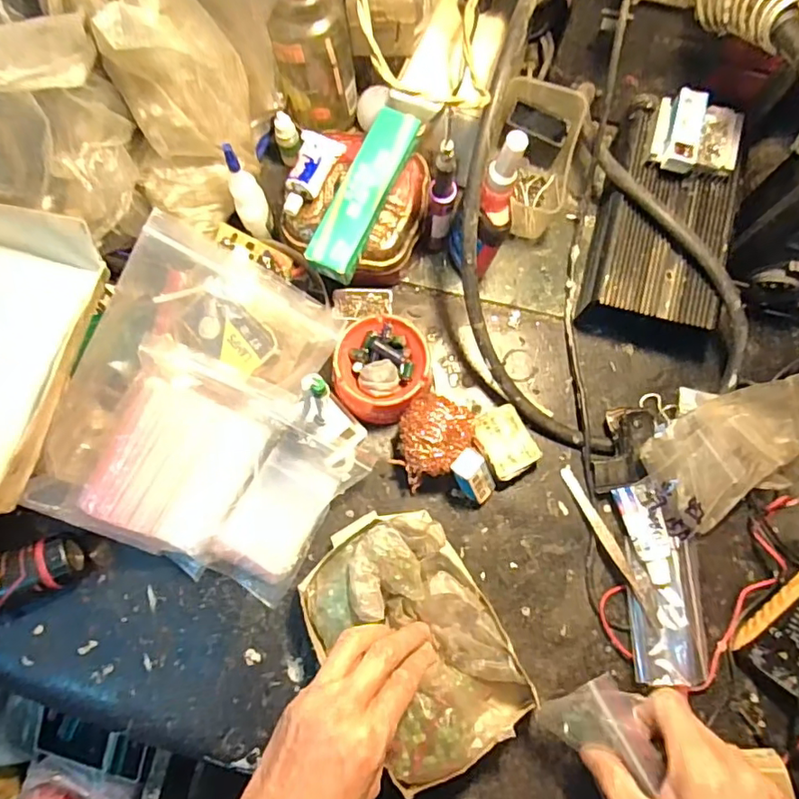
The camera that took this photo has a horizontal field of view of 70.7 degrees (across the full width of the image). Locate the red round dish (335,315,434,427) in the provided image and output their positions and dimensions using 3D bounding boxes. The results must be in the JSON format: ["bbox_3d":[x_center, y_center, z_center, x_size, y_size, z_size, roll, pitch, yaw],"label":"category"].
[{"bbox_3d":[-0.014,-0.024,0.481,0.079,0.048,0.085,0,80,-1],"label":"red round dish"}]

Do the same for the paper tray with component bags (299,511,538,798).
[{"bbox_3d":[0.010,0.180,0.424,0.121,0.044,0.184,-30,81,-6],"label":"paper tray with component bags"}]

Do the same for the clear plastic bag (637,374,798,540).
[{"bbox_3d":[0.262,0.047,0.448,0.142,0.075,0.095,-21,81,-4],"label":"clear plastic bag"}]

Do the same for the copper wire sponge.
[{"bbox_3d":[0.028,0.029,0.465,0.081,0.055,0.060,-40,83,-7],"label":"copper wire sponge"}]

